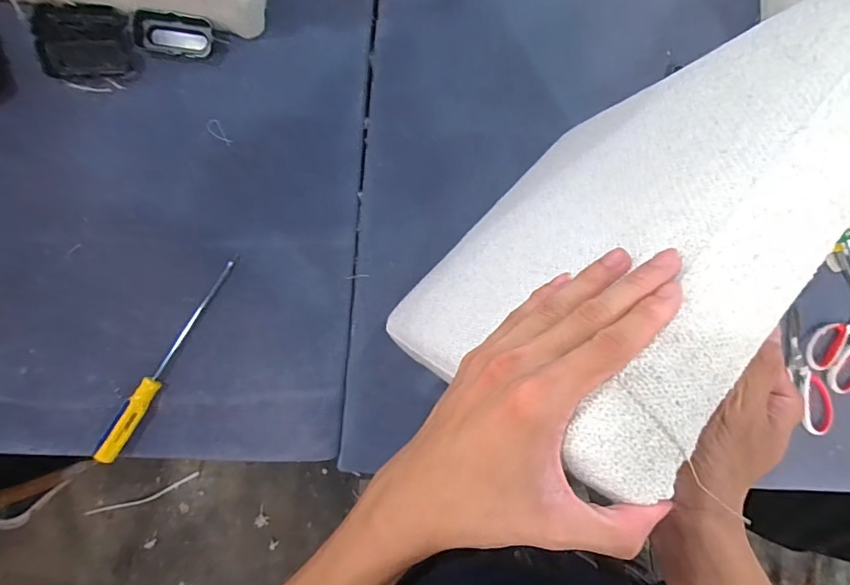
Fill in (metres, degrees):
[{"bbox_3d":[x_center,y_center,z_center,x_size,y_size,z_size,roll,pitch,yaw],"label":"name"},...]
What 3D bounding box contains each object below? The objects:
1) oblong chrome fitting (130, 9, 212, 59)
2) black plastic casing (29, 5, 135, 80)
[{"bbox_3d":[-0.373,-0.382,0.661,0.108,0.010,0.055,6,98,-6],"label":"oblong chrome fitting"},{"bbox_3d":[-0.493,-0.363,0.649,0.123,0.033,0.098,-4,84,-5],"label":"black plastic casing"}]

